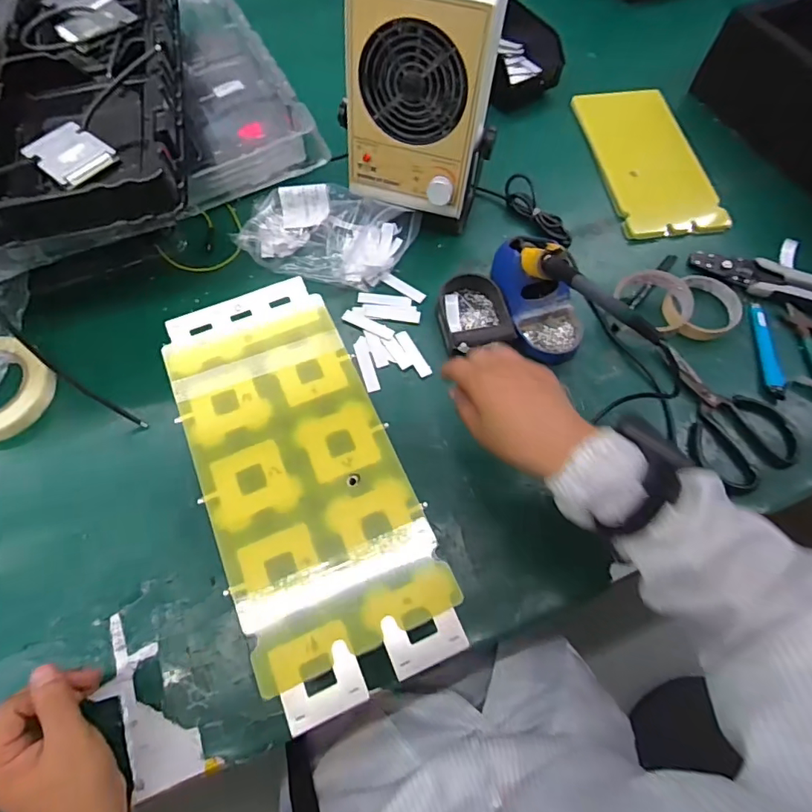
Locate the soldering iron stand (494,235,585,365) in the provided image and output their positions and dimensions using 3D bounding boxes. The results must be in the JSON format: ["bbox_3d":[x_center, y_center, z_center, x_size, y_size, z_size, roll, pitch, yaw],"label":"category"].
[{"bbox_3d":[0.155,-0.134,0.570,0.084,0.078,0.153,-10,67,-6],"label":"soldering iron stand"}]

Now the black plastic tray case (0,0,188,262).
[{"bbox_3d":[-0.426,-0.332,0.538,0.353,0.073,0.437,-11,67,-6],"label":"black plastic tray case"}]

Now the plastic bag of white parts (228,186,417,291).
[{"bbox_3d":[-0.099,-0.219,0.623,0.209,0.050,0.124,18,67,7],"label":"plastic bag of white parts"}]

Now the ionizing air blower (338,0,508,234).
[{"bbox_3d":[0.018,-0.330,0.566,0.158,0.241,0.131,21,67,8],"label":"ionizing air blower"}]

